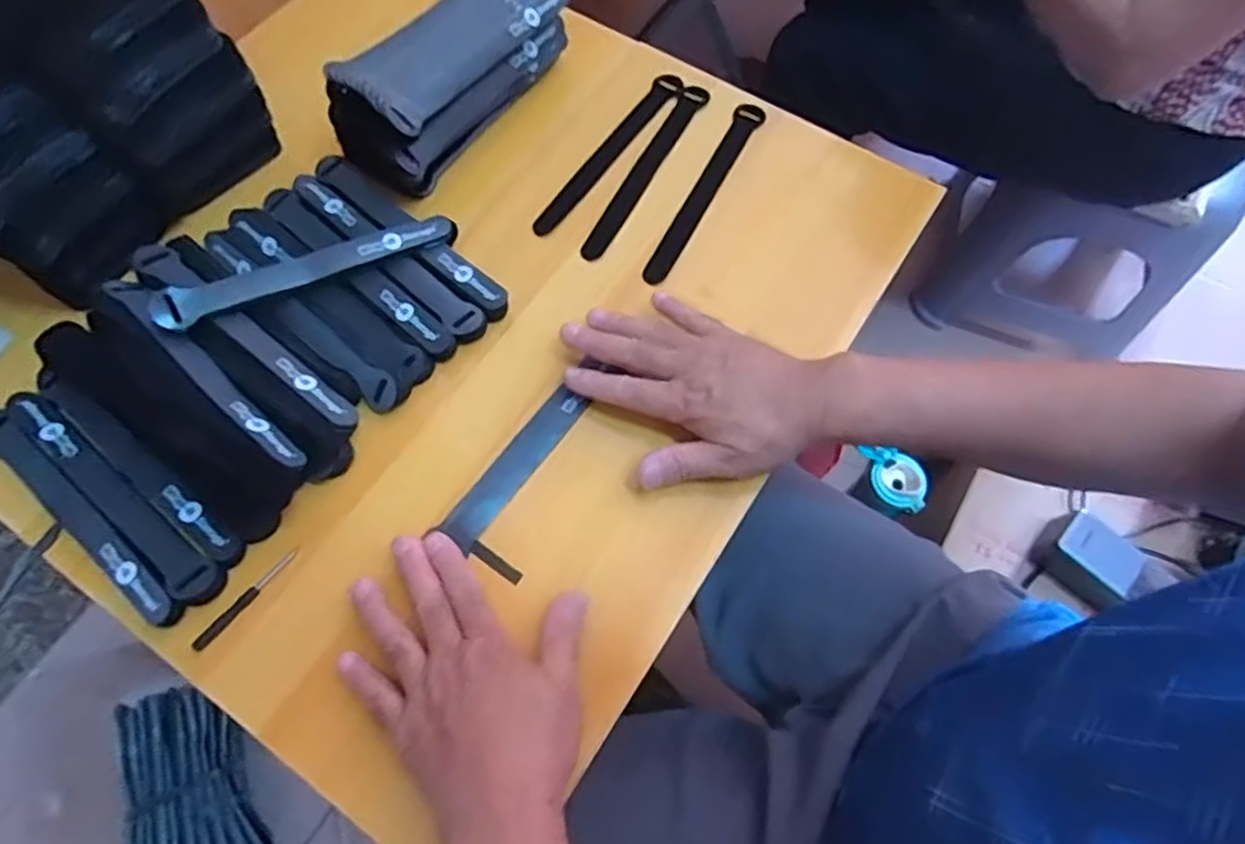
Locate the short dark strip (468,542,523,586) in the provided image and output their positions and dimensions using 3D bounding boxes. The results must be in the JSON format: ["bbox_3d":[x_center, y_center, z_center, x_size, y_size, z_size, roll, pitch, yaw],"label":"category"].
[{"bbox_3d":[-0.081,0.090,0.448,0.037,0.005,0.009,33,71,13],"label":"short dark strip"}]

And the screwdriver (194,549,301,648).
[{"bbox_3d":[-0.231,0.108,0.433,0.008,0.004,0.076,37,72,14],"label":"screwdriver"}]

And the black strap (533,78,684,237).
[{"bbox_3d":[-0.009,-0.223,0.578,0.024,0.005,0.194,31,70,12],"label":"black strap"}]

